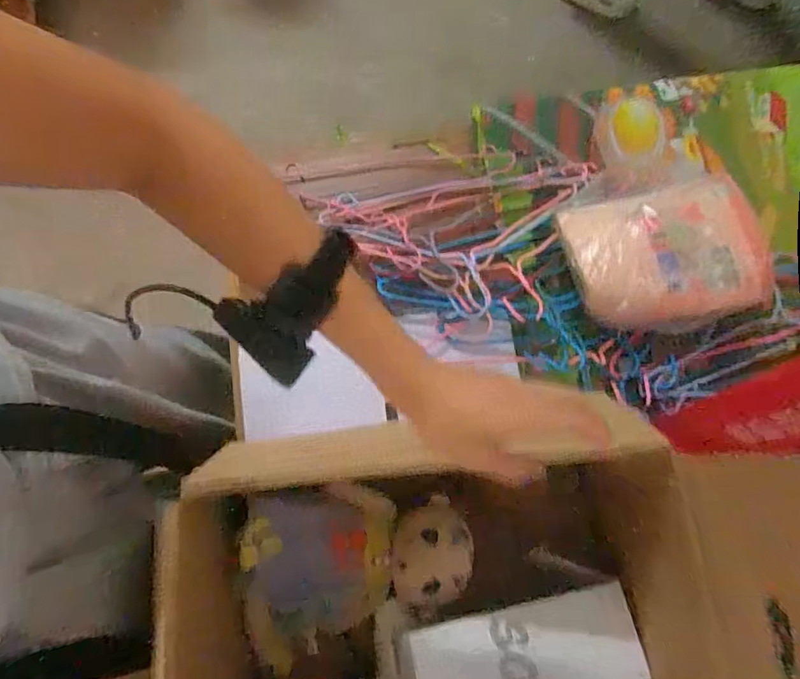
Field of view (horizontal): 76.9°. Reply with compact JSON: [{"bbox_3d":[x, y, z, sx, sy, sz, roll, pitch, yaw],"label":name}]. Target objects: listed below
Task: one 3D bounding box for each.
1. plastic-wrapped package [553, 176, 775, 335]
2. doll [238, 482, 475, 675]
[{"bbox_3d":[0.363,-0.115,0.694,0.261,0.061,0.205,-13,77,-4],"label":"plastic-wrapped package"},{"bbox_3d":[-0.039,0.241,0.546,0.244,0.061,0.145,-9,77,-3],"label":"doll"}]

